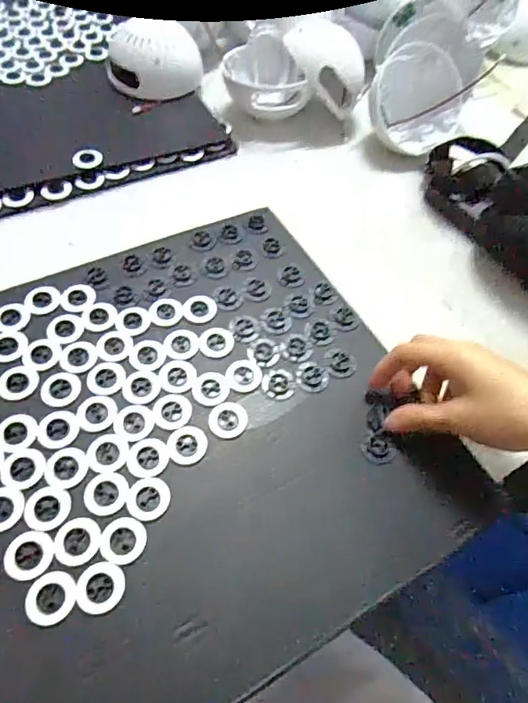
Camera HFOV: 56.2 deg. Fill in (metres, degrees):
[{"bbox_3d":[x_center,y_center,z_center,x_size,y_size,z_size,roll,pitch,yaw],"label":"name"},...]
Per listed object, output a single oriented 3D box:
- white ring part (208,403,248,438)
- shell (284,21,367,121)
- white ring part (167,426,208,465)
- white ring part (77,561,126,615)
[{"bbox_3d":[-0.027,0.052,0.379,0.029,0.004,0.029,-2,57,-7],"label":"white ring part"},{"bbox_3d":[0.066,-0.316,0.573,0.094,0.093,0.053,10,56,2],"label":"shell"},{"bbox_3d":[-0.057,0.070,0.368,0.029,0.006,0.027,-4,57,-7],"label":"white ring part"},{"bbox_3d":[-0.103,0.148,0.311,0.028,0.004,0.029,-3,57,-7],"label":"white ring part"}]

